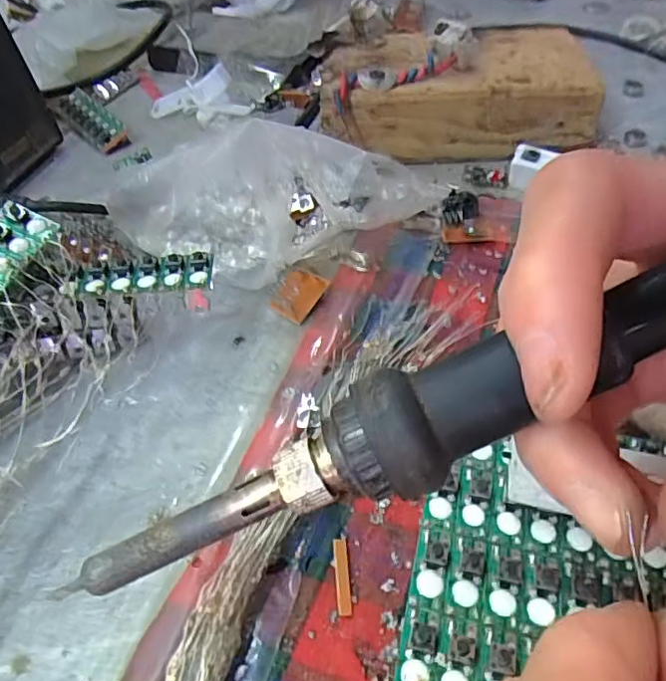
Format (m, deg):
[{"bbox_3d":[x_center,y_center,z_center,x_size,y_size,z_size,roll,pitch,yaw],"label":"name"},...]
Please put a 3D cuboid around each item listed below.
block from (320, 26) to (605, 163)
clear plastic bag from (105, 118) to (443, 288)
[{"bbox_3d":[0.066,-0.138,0.331,0.144,0.041,0.076,-6,48,-2],"label":"block"},{"bbox_3d":[-0.037,-0.065,0.267,0.157,0.058,0.067,3,47,22],"label":"clear plastic bag"}]

